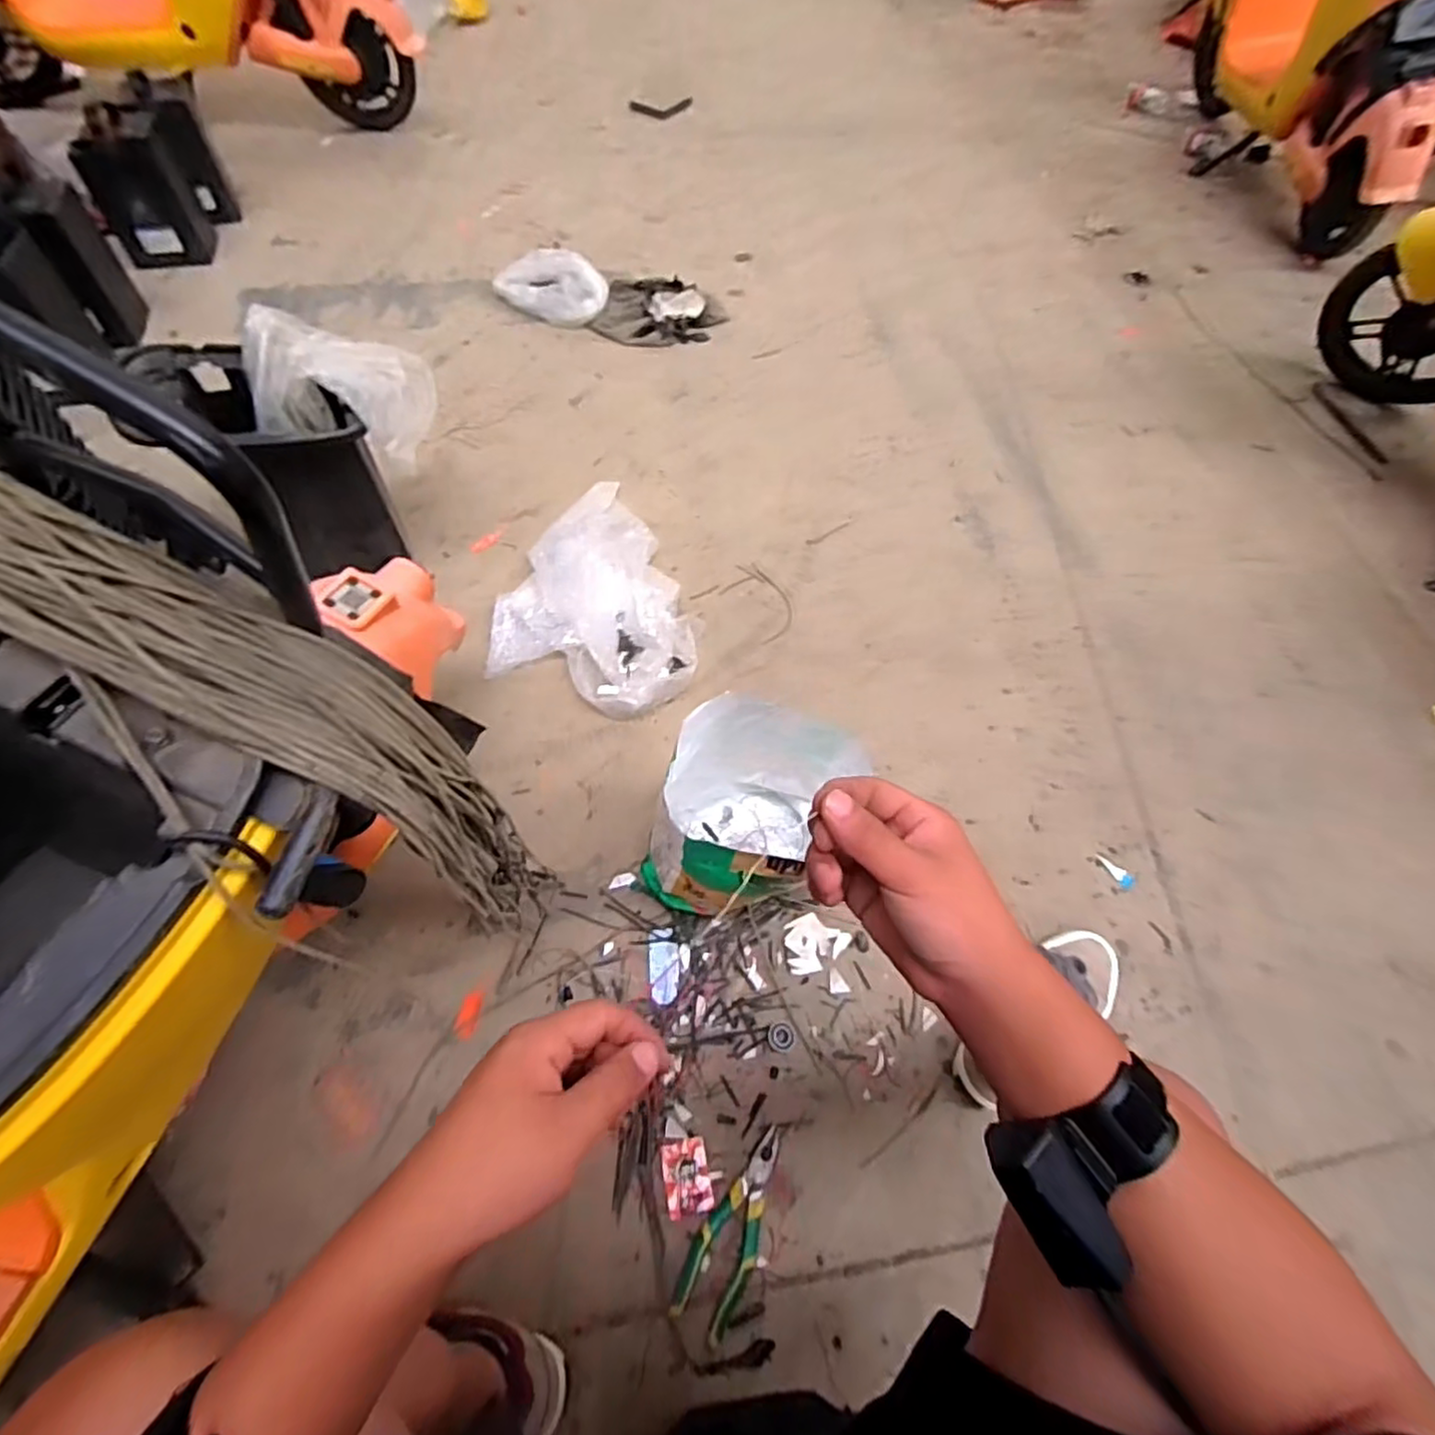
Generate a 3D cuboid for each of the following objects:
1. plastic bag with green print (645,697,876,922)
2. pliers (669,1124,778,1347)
[{"bbox_3d":[0.036,0.128,0.860,0.205,0.256,0.222,19,59,8],"label":"plastic bag with green print"},{"bbox_3d":[0.022,0.553,0.738,0.062,0.015,0.193,28,60,13],"label":"pliers"}]

